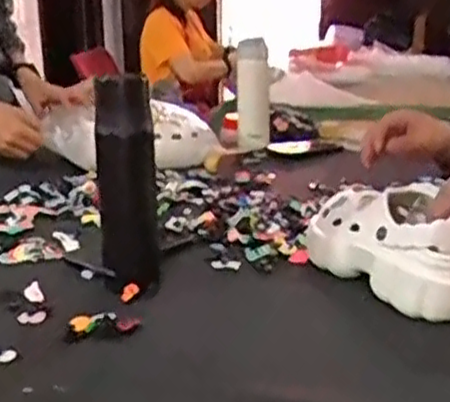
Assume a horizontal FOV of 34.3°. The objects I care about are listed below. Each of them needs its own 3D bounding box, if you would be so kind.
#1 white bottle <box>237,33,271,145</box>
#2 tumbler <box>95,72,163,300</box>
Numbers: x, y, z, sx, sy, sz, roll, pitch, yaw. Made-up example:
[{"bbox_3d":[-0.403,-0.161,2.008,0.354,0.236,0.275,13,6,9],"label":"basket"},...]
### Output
[{"bbox_3d":[0.057,-0.211,1.566,0.080,0.249,0.077,1,16,3],"label":"white bottle"},{"bbox_3d":[-0.108,-0.021,0.816,0.067,0.235,0.068,0,16,0],"label":"tumbler"}]

